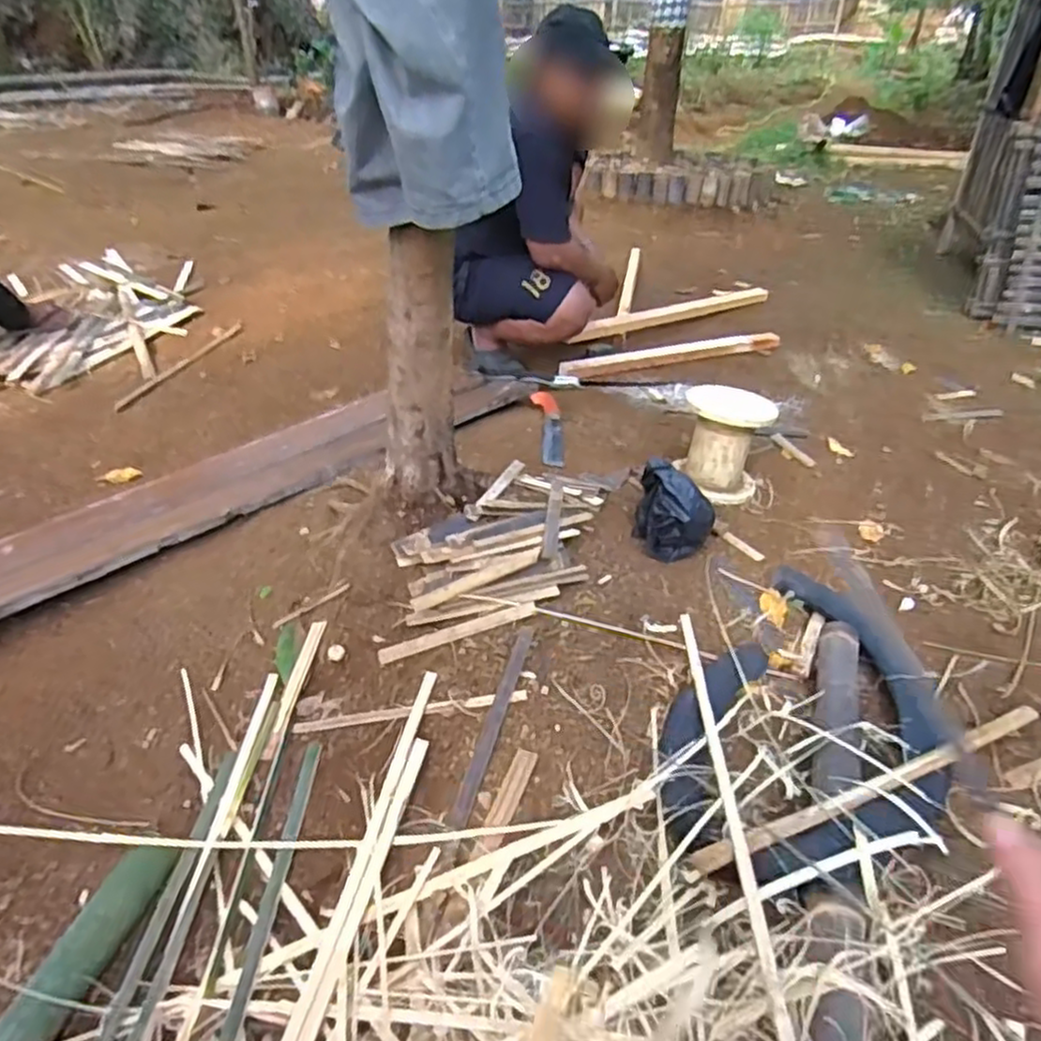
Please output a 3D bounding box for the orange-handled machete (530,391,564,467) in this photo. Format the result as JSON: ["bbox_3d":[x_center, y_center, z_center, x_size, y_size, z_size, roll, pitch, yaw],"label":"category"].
[{"bbox_3d":[0.071,-0.231,1.788,0.062,0.016,0.381,-1,34,-4],"label":"orange-handled machete"}]

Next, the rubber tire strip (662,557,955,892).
[{"bbox_3d":[0.435,0.273,1.054,0.355,0.090,0.641,25,40,31],"label":"rubber tire strip"}]

